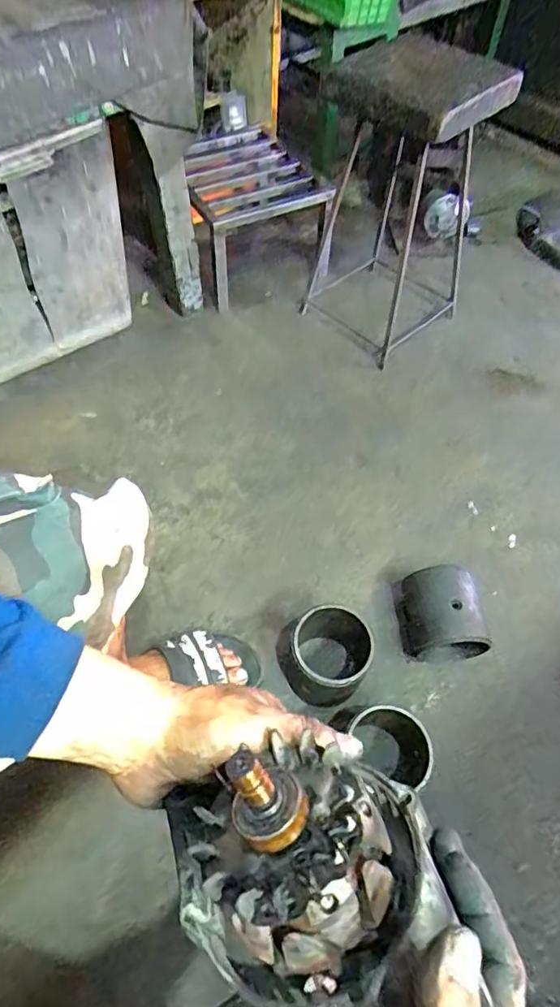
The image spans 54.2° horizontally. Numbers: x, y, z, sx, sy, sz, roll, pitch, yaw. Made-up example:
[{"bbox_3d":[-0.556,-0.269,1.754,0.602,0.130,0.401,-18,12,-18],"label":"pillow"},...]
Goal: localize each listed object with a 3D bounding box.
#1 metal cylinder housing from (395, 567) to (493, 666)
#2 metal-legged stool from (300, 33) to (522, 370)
[{"bbox_3d":[0.243,0.170,0.833,0.119,0.110,0.119,0,58,-2],"label":"metal cylinder housing"},{"bbox_3d":[0.235,-0.592,1.087,0.293,0.479,0.282,-39,68,-22],"label":"metal-legged stool"}]

